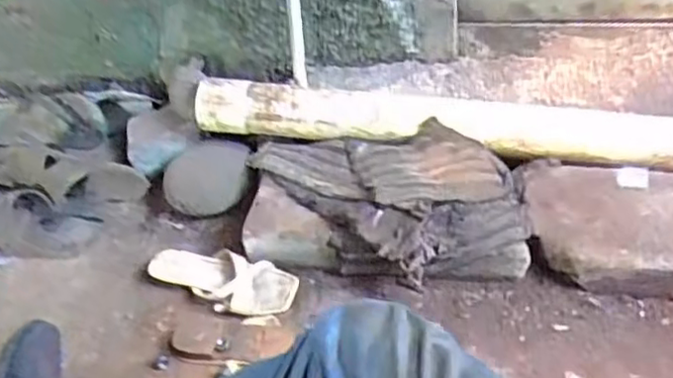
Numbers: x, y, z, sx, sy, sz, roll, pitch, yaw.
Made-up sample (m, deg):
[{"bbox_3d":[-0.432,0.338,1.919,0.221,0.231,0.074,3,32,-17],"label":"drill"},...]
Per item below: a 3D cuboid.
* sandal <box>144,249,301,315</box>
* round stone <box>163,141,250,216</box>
[{"bbox_3d":[-0.173,0.129,1.015,0.239,0.042,0.083,18,45,27],"label":"sandal"},{"bbox_3d":[-0.231,-0.020,1.189,0.154,0.066,0.141,-4,39,3],"label":"round stone"}]

